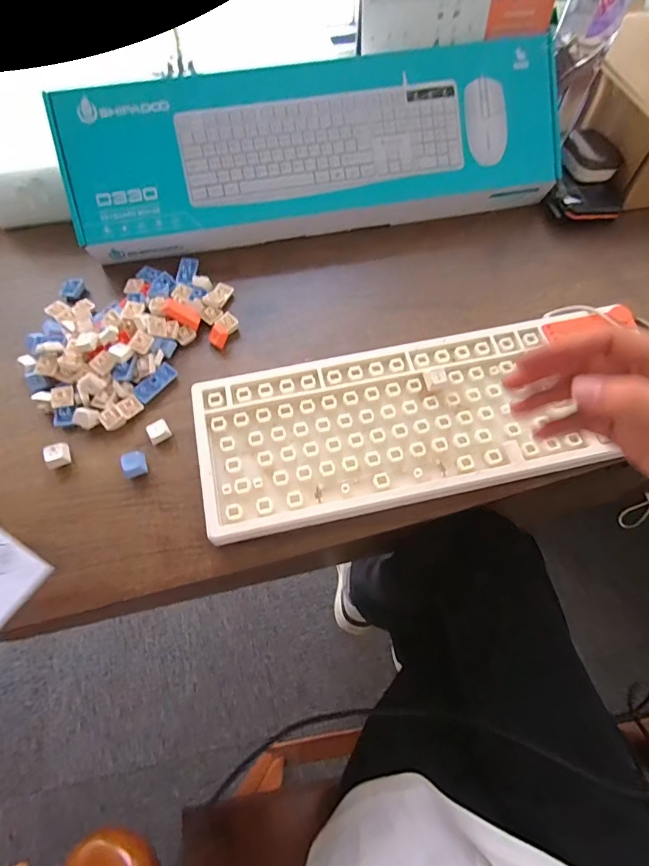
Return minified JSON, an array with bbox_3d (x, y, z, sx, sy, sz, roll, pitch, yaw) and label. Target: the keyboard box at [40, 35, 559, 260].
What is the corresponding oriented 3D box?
[{"bbox_3d":[-0.006,-0.316,0.466,0.530,0.045,0.178,-10,102,-5],"label":"keyboard box"}]

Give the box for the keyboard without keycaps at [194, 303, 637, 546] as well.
[{"bbox_3d":[0.080,-0.013,0.363,0.363,0.034,0.140,-10,62,-5],"label":"keyboard without keycaps"}]

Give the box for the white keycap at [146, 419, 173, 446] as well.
[{"bbox_3d":[-0.145,-0.001,0.372,0.018,0.013,0.019,-25,64,-13],"label":"white keycap"}]

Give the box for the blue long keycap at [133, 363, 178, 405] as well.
[{"bbox_3d":[-0.158,-0.047,0.397,0.018,0.009,0.043,48,67,-24],"label":"blue long keycap"}]

